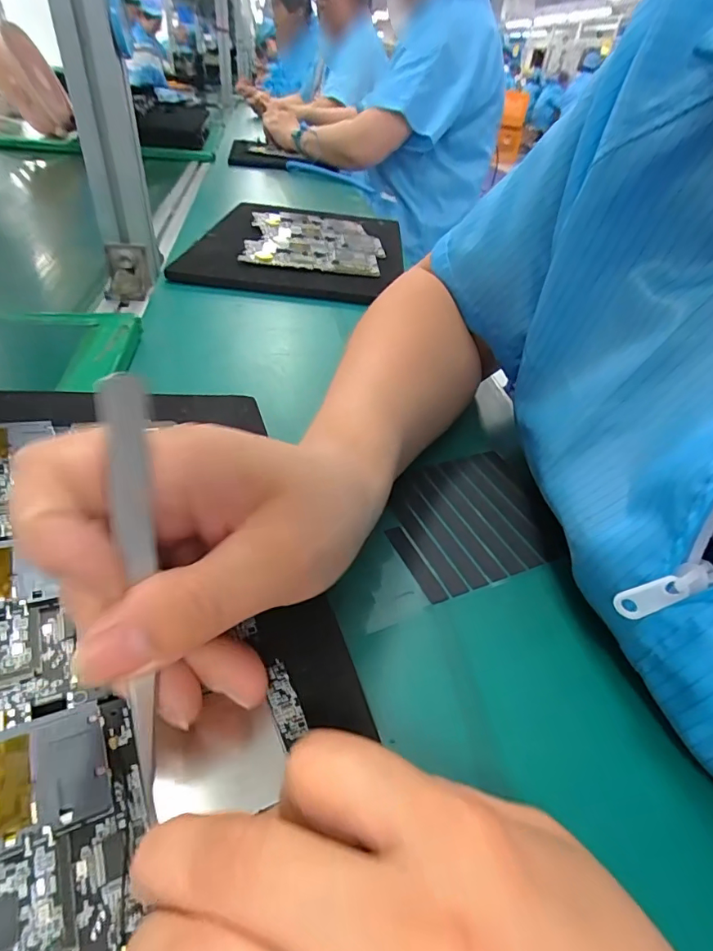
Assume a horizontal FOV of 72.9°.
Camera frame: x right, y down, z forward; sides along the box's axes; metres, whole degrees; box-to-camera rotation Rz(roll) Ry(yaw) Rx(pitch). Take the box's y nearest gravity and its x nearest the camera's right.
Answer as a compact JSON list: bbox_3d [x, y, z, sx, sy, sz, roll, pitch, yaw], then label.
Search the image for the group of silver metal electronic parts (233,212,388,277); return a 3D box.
[{"bbox_3d":[-0.054,-0.315,0.642,0.170,0.015,0.228,2,41,-6],"label":"group of silver metal electronic parts"}]

